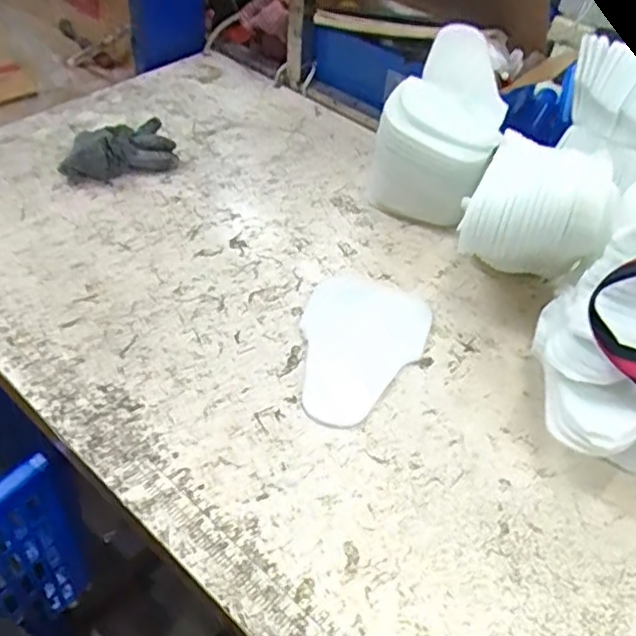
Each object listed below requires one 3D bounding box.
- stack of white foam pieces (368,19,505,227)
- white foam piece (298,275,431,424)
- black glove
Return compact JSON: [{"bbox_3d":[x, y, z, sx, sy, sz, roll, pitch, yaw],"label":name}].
[{"bbox_3d":[0.141,-0.205,0.713,0.118,0.145,0.167,20,48,16],"label":"stack of white foam pieces"},{"bbox_3d":[0.034,0.023,0.580,0.109,0.007,0.174,16,47,12],"label":"white foam piece"},{"bbox_3d":[-0.223,-0.189,0.727,0.126,0.048,0.051,-27,53,-27],"label":"black glove"}]

